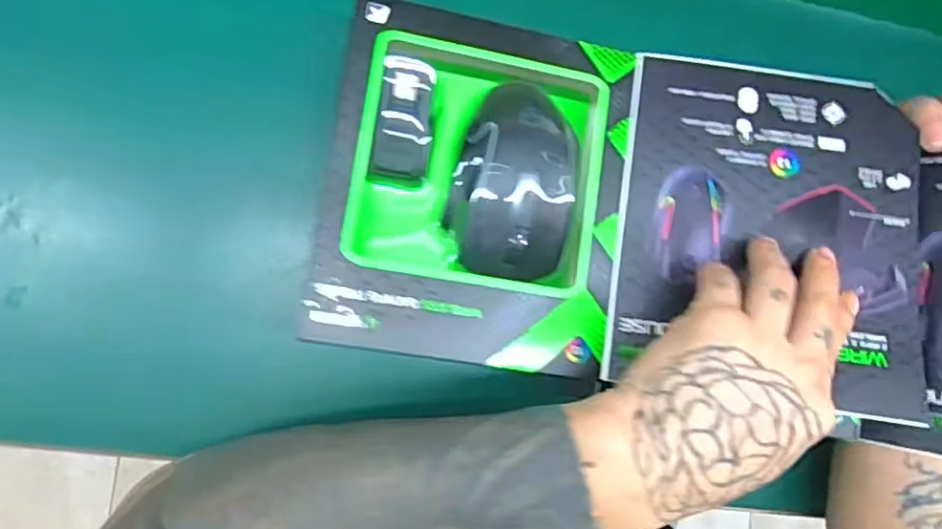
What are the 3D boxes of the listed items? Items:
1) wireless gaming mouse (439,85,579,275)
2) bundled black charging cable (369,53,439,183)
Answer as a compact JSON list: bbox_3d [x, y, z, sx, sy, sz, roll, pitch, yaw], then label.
[{"bbox_3d":[0.025,-0.049,0.333,0.067,0.032,0.111,10,87,-8],"label":"wireless gaming mouse"},{"bbox_3d":[-0.036,-0.077,0.325,0.030,0.009,0.068,7,111,-8],"label":"bundled black charging cable"}]

